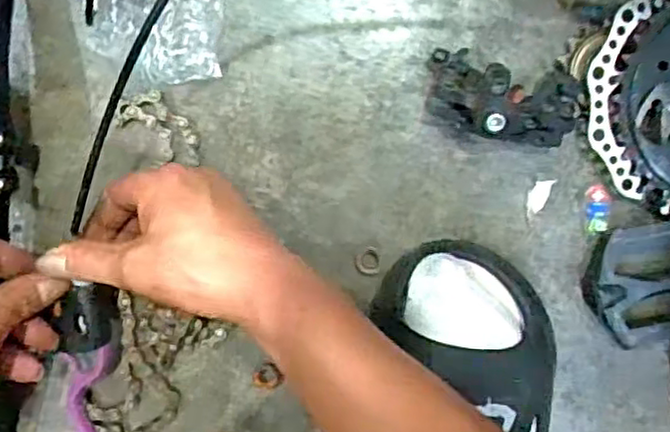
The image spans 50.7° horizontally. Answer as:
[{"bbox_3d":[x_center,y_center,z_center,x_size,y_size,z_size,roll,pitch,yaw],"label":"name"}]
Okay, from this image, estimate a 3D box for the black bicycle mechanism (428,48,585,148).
[{"bbox_3d":[0.106,-0.071,0.433,0.097,0.055,0.046,16,97,-2],"label":"black bicycle mechanism"}]

